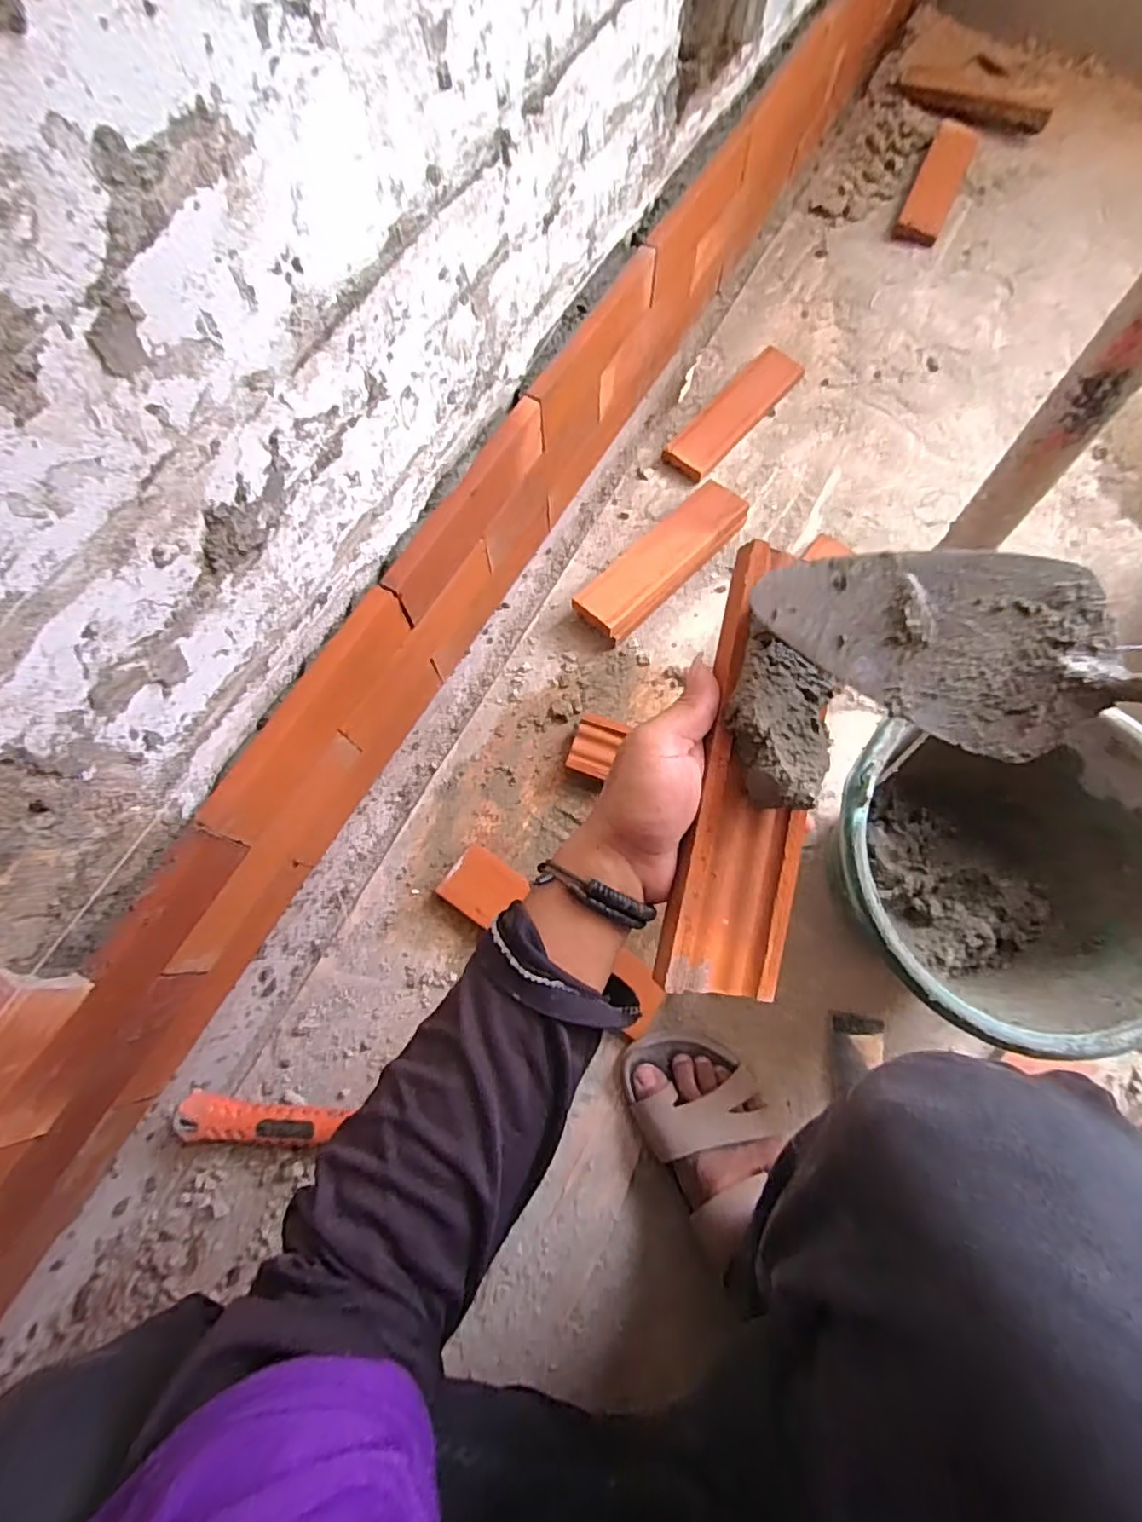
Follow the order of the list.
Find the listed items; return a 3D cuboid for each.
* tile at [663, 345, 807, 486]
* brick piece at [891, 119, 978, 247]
[{"bbox_3d":[0.207,-0.442,0.767,0.059,0.024,0.222,40,77,12],"label":"tile"},{"bbox_3d":[0.546,-0.862,0.898,0.063,0.023,0.271,24,74,8],"label":"brick piece"}]

